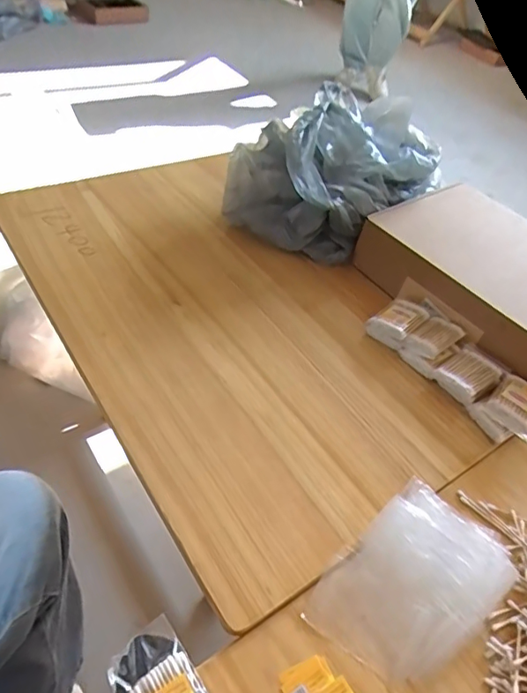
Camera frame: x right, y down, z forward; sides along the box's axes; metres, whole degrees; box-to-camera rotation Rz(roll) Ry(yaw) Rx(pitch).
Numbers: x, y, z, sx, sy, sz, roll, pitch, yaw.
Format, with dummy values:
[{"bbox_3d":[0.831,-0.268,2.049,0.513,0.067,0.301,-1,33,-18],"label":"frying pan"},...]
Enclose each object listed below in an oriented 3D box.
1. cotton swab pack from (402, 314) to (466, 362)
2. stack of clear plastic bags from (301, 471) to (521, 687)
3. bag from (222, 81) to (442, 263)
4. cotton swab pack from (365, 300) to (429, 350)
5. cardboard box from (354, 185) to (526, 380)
[{"bbox_3d":[0.237,-0.005,0.699,0.082,0.040,0.049,-33,59,-32],"label":"cotton swab pack"},{"bbox_3d":[0.148,0.223,0.481,0.193,0.030,0.125,-32,58,-31],"label":"stack of clear plastic bags"},{"bbox_3d":[0.113,-0.290,0.855,0.334,0.181,0.241,-32,58,-31],"label":"bag"},{"bbox_3d":[0.190,-0.030,0.711,0.057,0.045,0.078,37,53,25],"label":"cotton swab pack"},{"bbox_3d":[0.348,-0.098,0.758,0.248,0.092,0.357,-29,56,-29],"label":"cardboard box"}]

